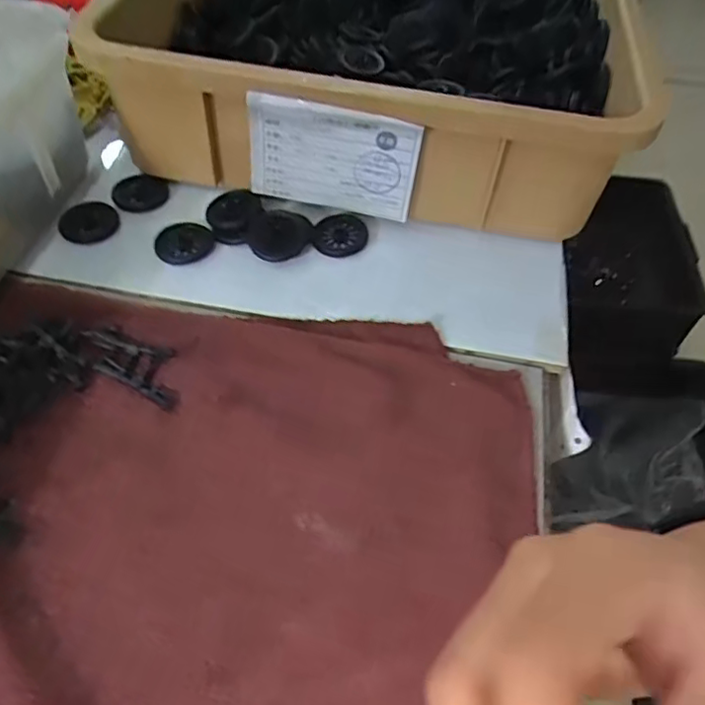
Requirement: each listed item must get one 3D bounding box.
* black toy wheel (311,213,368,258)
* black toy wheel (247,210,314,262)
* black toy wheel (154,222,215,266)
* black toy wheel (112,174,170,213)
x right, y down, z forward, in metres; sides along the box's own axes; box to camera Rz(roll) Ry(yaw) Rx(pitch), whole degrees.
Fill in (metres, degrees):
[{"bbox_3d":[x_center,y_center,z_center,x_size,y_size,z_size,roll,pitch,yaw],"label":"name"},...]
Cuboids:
[{"bbox_3d":[-0.010,-0.080,0.423,0.037,0.011,0.036,1,51,-2],"label":"black toy wheel"},{"bbox_3d":[-0.048,-0.078,0.412,0.038,0.015,0.038,1,51,-2],"label":"black toy wheel"},{"bbox_3d":[-0.112,-0.074,0.412,0.035,0.012,0.035,1,51,-2],"label":"black toy wheel"},{"bbox_3d":[-0.153,-0.115,0.441,0.039,0.006,0.039,1,51,-2],"label":"black toy wheel"}]

